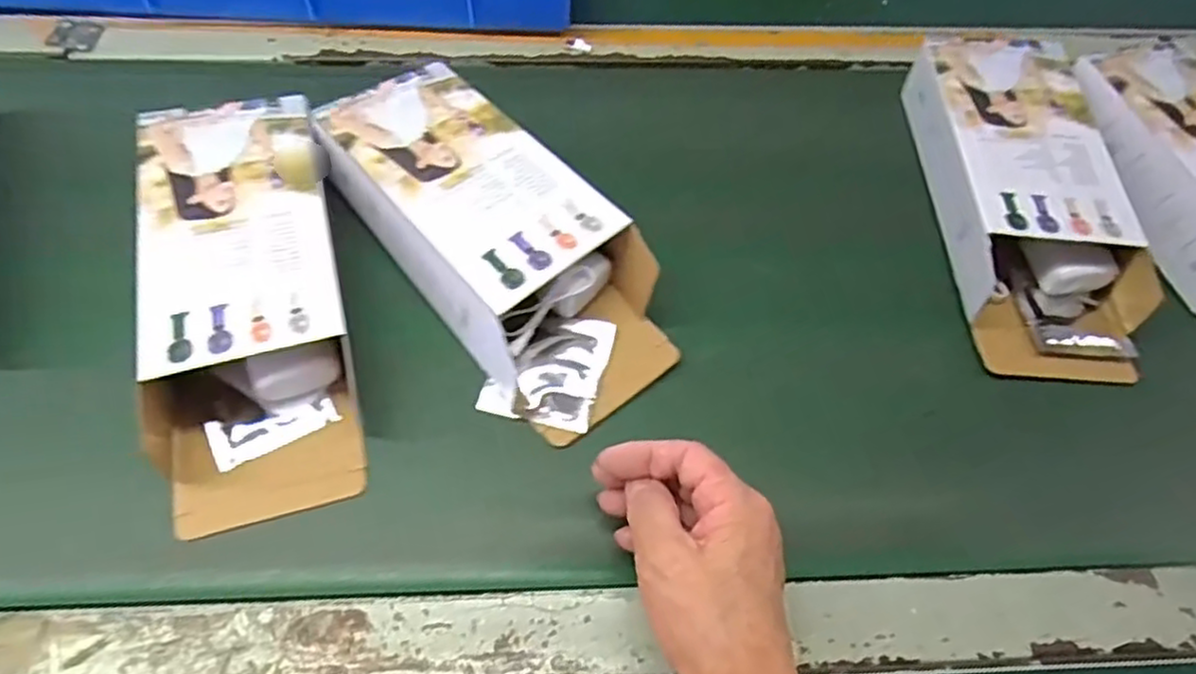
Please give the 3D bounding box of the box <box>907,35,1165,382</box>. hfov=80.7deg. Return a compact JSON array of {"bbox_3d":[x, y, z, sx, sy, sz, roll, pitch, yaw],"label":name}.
[{"bbox_3d":[0.282,-0.099,0.467,0.105,0.053,0.254,2,57,-2],"label":"box"}]

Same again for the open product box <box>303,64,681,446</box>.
[{"bbox_3d":[-0.060,-0.064,0.423,0.106,0.058,0.253,-36,78,-23],"label":"open product box"}]

